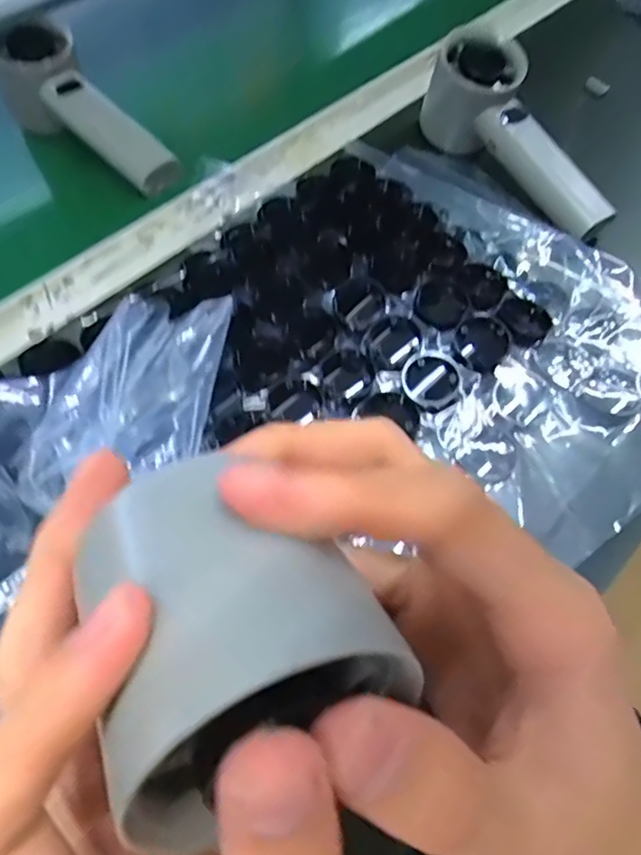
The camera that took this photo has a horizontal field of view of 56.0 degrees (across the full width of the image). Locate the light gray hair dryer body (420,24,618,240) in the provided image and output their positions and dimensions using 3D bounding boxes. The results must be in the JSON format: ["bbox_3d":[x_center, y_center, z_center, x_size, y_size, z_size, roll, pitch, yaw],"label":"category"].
[{"bbox_3d":[0.134,-0.191,0.404,0.048,0.060,0.158,-33,78,-17],"label":"light gray hair dryer body"}]

